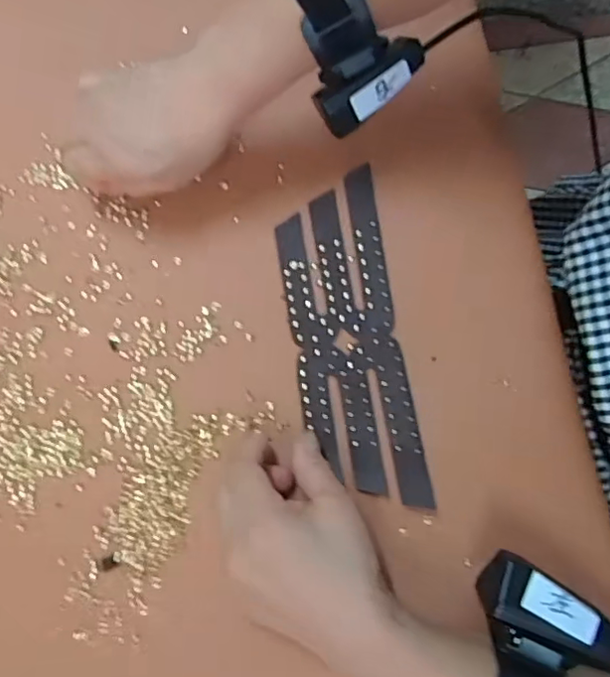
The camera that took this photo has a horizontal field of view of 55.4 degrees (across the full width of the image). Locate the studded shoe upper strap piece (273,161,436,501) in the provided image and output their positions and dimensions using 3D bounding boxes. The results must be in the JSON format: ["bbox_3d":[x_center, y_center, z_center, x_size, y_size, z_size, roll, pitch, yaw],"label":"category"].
[{"bbox_3d":[0.026,-0.002,0.373,0.069,0.006,0.213,-9,76,1],"label":"studded shoe upper strap piece"}]

